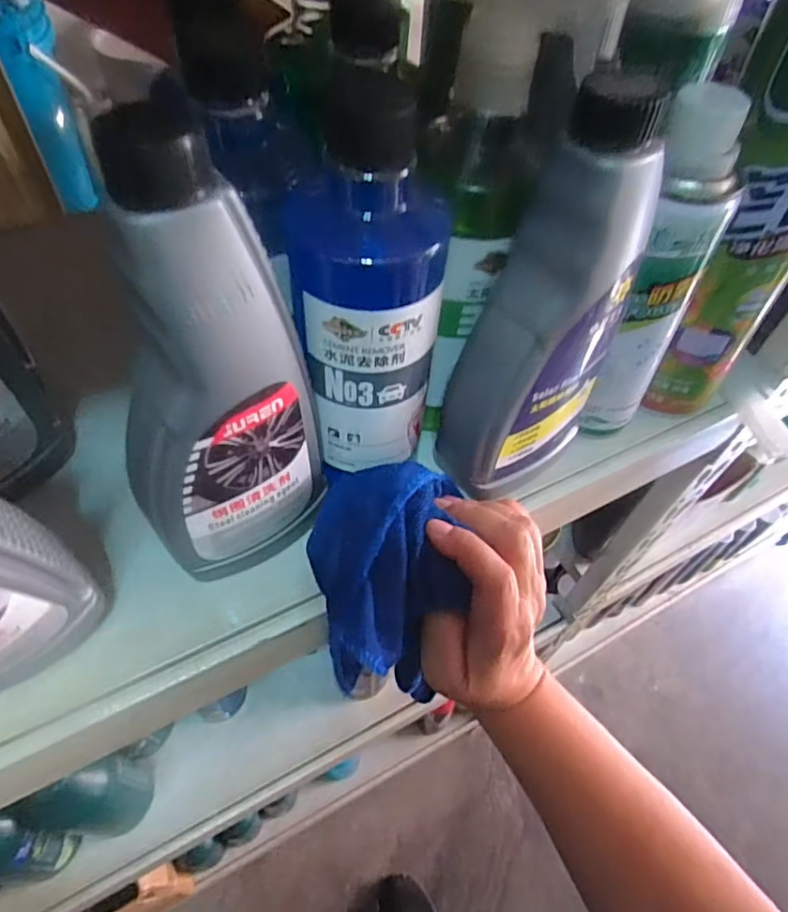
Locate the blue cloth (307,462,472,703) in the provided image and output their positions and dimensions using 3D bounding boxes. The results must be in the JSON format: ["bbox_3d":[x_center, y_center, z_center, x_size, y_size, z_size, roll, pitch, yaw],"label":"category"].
[{"bbox_3d":[-0.002,0.054,0.279,0.068,0.049,0.103,-5,55,-8],"label":"blue cloth"}]

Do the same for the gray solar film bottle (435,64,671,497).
[{"bbox_3d":[0.071,-0.061,0.270,0.057,0.183,0.081,36,59,19],"label":"gray solar film bottle"}]

